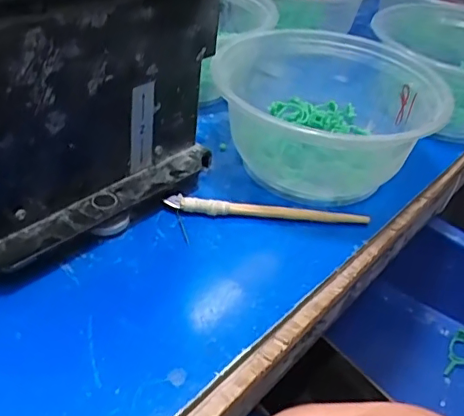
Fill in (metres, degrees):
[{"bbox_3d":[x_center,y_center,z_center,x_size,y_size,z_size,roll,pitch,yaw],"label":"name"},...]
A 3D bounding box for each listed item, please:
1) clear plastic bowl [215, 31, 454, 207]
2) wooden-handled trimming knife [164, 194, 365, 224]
[{"bbox_3d":[0.055,-0.051,0.341,0.127,0.065,0.134,5,38,-4],"label":"clear plastic bowl"},{"bbox_3d":[0.020,0.002,0.311,0.112,0.011,0.010,5,38,-3],"label":"wooden-handled trimming knife"}]

